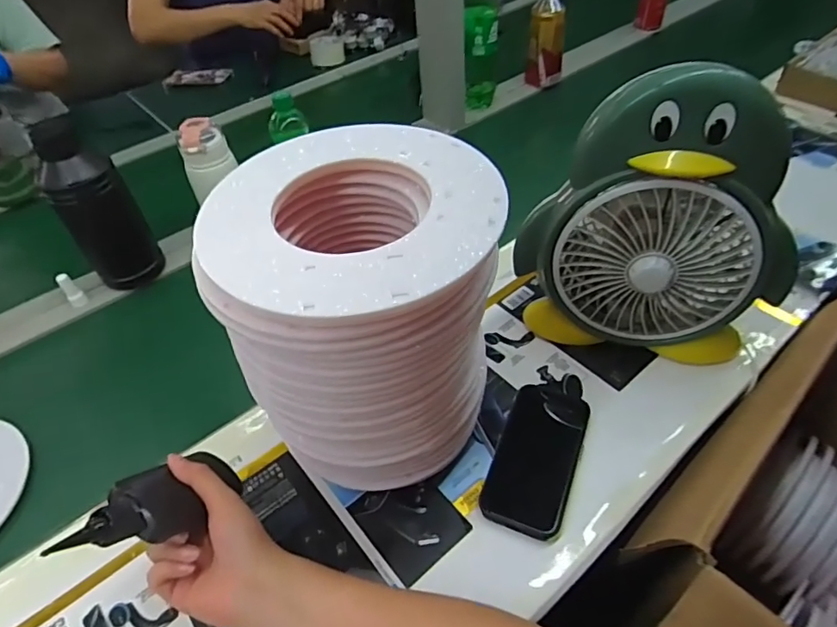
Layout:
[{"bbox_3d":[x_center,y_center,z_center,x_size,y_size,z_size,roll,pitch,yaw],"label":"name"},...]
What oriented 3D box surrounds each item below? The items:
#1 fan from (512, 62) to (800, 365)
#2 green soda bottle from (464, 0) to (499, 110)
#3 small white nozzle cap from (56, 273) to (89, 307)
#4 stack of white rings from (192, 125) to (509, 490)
[{"bbox_3d":[0.233,-0.080,0.512,0.254,0.273,0.092,10,49,13],"label":"fan"},{"bbox_3d":[0.116,-0.507,0.968,0.065,0.246,0.078,0,47,5],"label":"green soda bottle"},{"bbox_3d":[-0.466,-0.033,0.700,0.019,0.045,0.018,-2,47,2],"label":"small white nozzle cap"},{"bbox_3d":[-0.036,0.025,0.439,0.190,0.292,0.188,7,48,12],"label":"stack of white rings"}]

